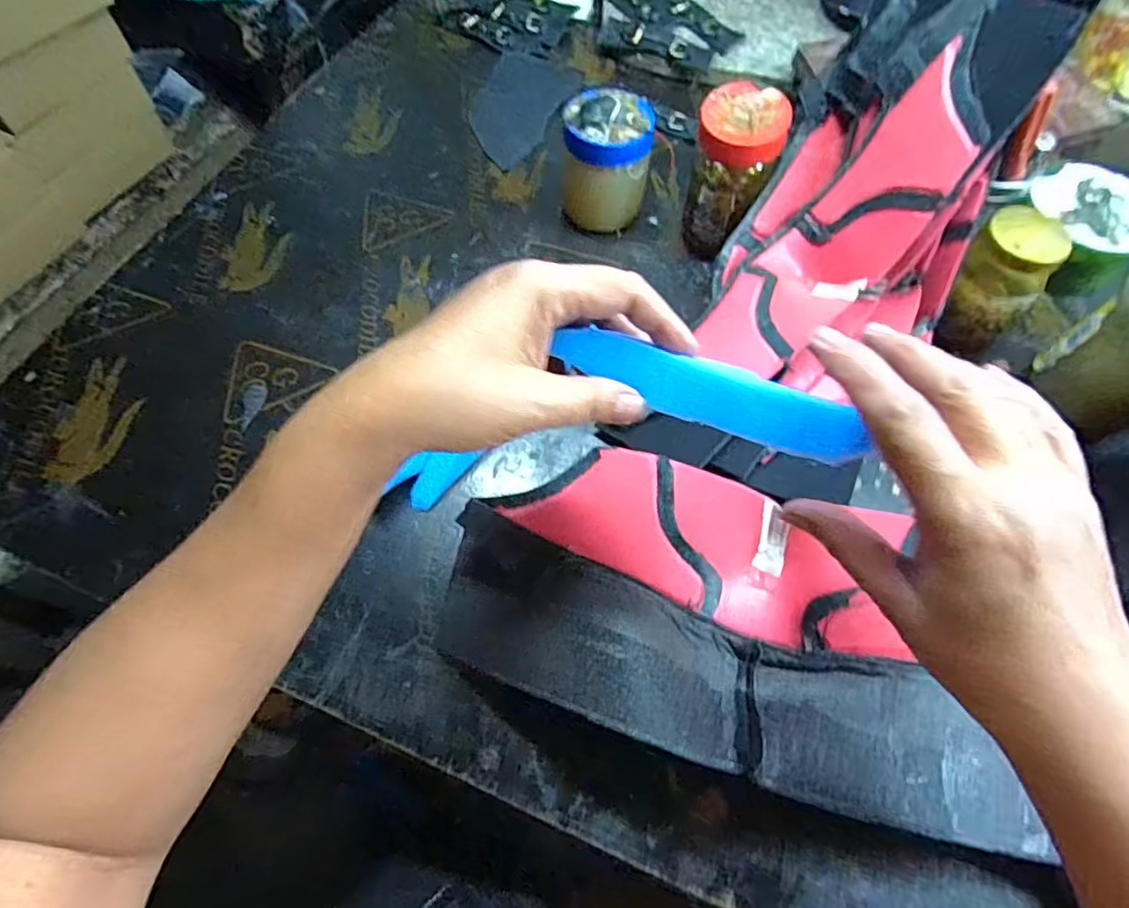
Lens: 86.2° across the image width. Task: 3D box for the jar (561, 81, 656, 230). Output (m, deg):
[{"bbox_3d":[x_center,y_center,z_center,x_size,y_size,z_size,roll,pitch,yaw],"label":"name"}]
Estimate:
[{"bbox_3d":[0.038,-0.251,0.525,0.072,0.105,0.061,8,63,6],"label":"jar"}]

